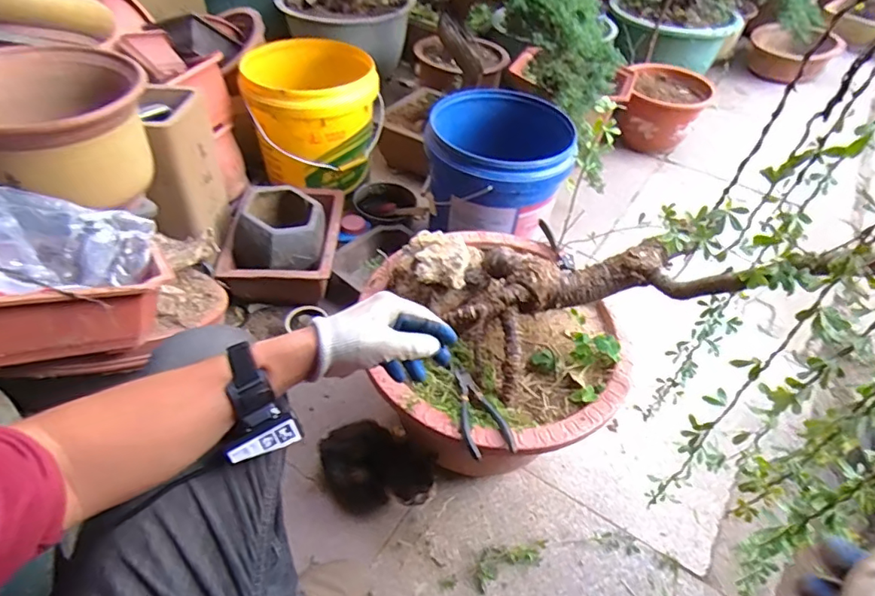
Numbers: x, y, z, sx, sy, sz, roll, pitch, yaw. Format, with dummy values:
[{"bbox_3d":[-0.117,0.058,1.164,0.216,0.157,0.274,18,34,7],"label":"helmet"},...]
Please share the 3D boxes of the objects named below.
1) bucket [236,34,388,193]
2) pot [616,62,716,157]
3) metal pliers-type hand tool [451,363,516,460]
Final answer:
[{"bbox_3d":[-0.305,-0.464,1.312,0.313,0.243,0.323,-5,48,-9],"label":"bucket"},{"bbox_3d":[0.741,-0.622,1.728,0.267,0.201,0.294,17,48,11],"label":"pot"},{"bbox_3d":[0.057,0.149,0.716,0.063,0.018,0.153,-6,48,-10],"label":"metal pliers-type hand tool"}]

